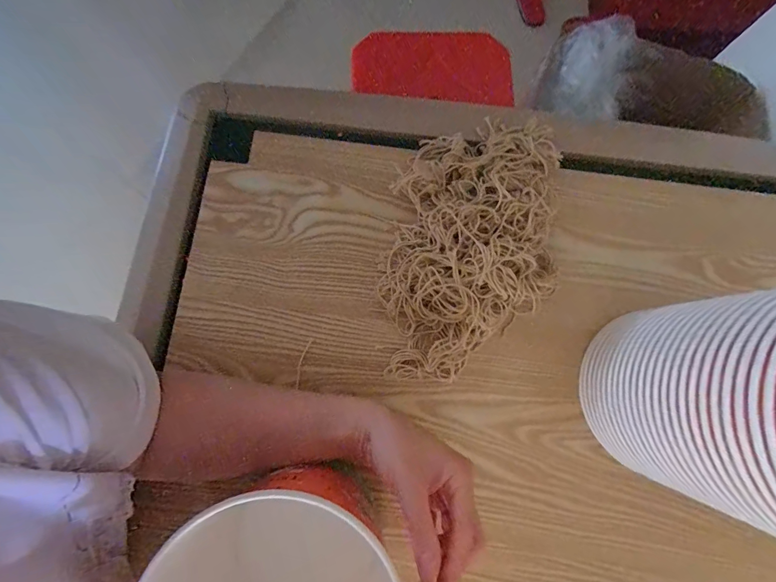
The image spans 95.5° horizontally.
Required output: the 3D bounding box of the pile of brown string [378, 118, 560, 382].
[{"bbox_3d":[0.084,-0.052,0.351,0.166,0.061,0.277,5,80,0],"label":"pile of brown string"}]

